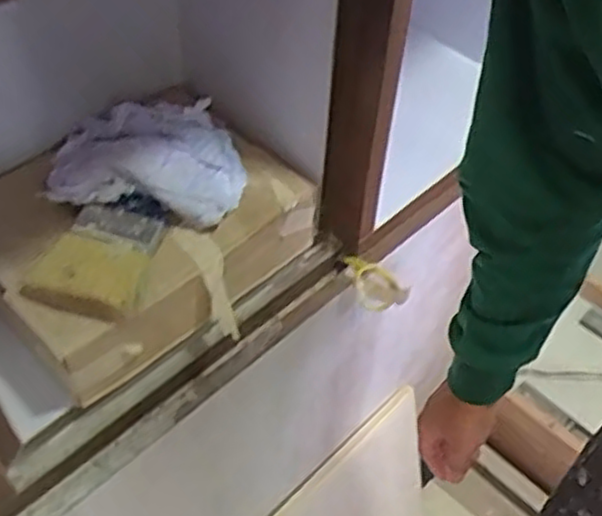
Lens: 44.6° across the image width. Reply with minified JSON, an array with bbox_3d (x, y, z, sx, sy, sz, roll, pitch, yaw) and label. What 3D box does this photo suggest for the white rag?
[{"bbox_3d":[-0.133,-0.087,0.646,0.161,0.043,0.115,2,49,-1],"label":"white rag"}]

